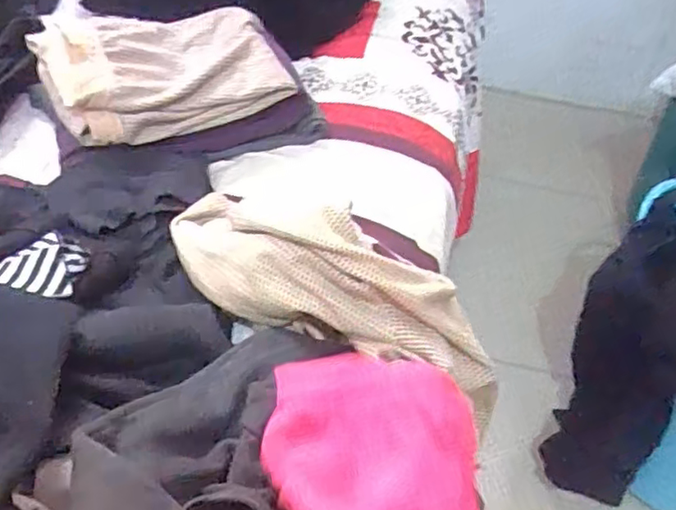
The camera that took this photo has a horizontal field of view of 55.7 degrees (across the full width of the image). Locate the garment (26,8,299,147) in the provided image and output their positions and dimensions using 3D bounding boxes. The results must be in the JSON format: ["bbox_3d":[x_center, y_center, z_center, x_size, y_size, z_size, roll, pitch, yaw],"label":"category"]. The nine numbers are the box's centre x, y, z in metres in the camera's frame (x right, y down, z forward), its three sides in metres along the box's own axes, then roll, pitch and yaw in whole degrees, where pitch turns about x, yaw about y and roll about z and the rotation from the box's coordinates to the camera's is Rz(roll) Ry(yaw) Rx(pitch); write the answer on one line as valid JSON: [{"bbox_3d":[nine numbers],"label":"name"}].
[{"bbox_3d":[-0.225,-0.246,0.818,0.285,0.077,0.200,-19,49,-23],"label":"garment"}]

